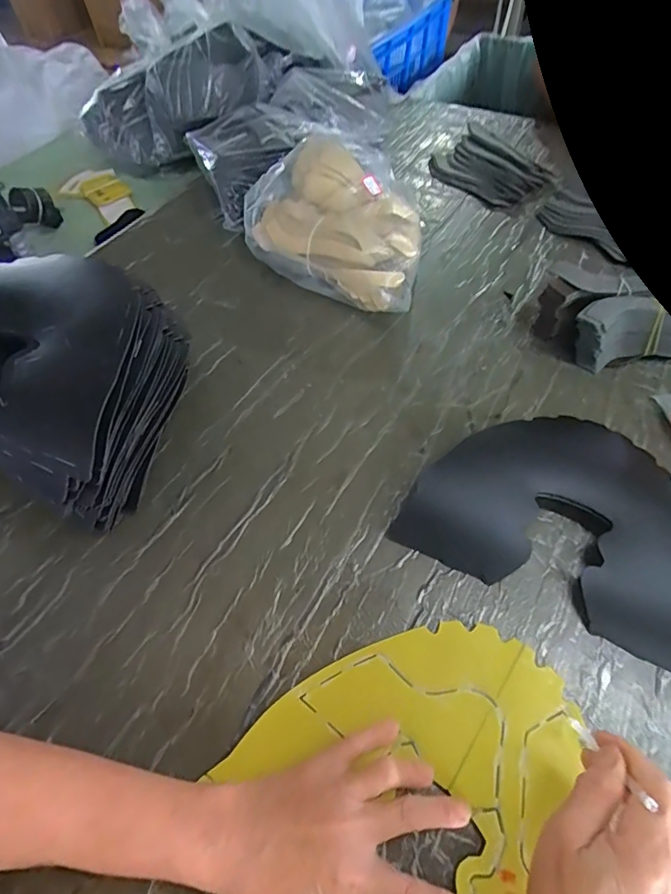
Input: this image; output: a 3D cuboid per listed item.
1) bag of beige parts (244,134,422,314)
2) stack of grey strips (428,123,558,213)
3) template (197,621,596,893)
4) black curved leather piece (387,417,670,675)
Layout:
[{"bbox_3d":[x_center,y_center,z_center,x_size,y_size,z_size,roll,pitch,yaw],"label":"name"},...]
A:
[{"bbox_3d":[0.015,-0.302,0.620,0.266,0.123,0.184,27,61,20],"label":"bag of beige parts"},{"bbox_3d":[0.250,-0.450,0.756,0.135,0.031,0.188,-34,60,-18],"label":"stack of grey strips"},{"bbox_3d":[0.064,0.222,0.331,0.211,0.010,0.213,33,63,23],"label":"template"},{"bbox_3d":[0.214,0.052,0.429,0.262,0.023,0.202,24,60,18],"label":"black curved leather piece"}]

